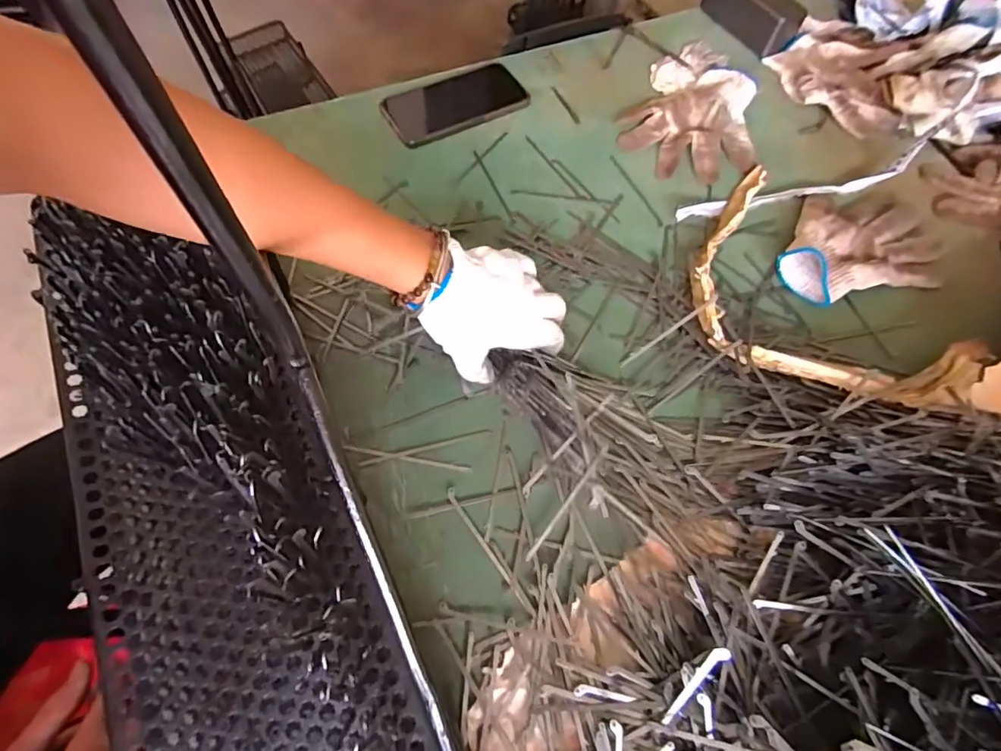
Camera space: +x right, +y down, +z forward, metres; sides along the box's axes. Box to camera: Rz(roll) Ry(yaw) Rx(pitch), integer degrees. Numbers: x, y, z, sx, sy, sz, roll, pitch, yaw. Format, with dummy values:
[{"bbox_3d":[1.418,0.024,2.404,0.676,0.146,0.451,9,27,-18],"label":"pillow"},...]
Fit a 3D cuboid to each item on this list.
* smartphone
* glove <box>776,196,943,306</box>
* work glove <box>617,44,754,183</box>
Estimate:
[{"bbox_3d":[-0.052,-0.312,0.598,0.158,0.017,0.078,-27,68,-16],"label":"smartphone"},{"bbox_3d":[0.366,-0.137,0.530,0.182,0.031,0.119,-12,65,-9],"label":"glove"},{"bbox_3d":[0.241,-0.322,0.614,0.152,0.034,0.232,27,65,9],"label":"work glove"}]

